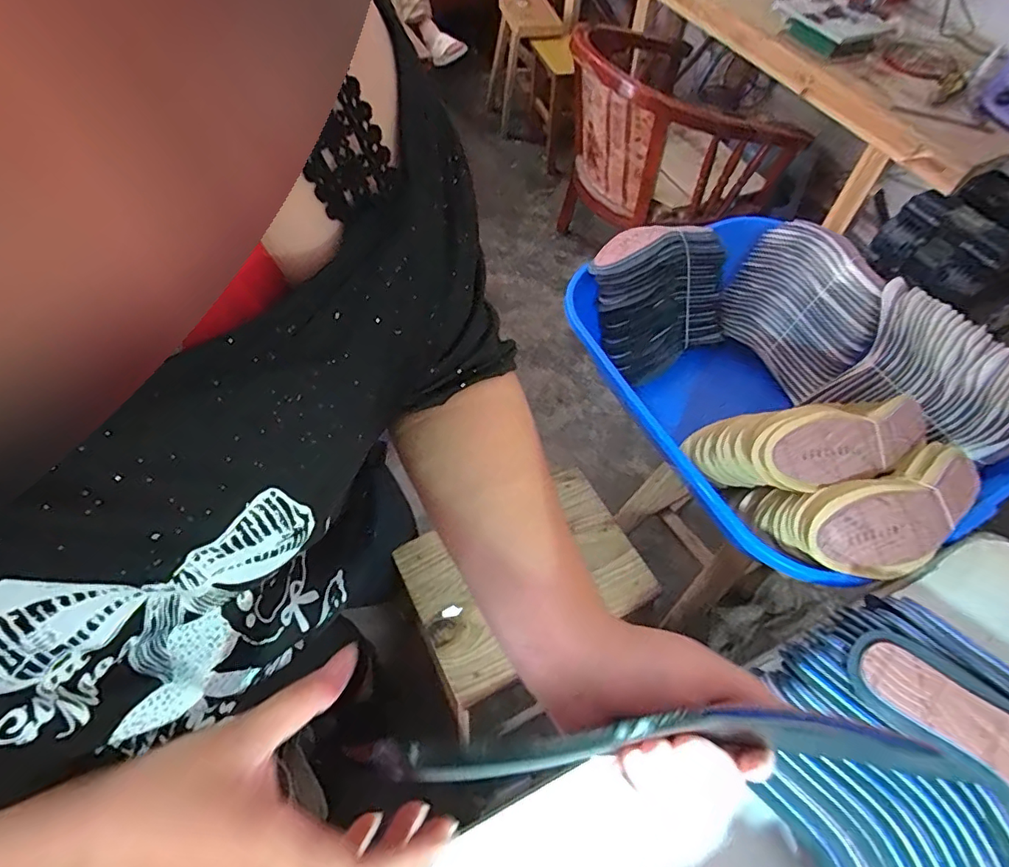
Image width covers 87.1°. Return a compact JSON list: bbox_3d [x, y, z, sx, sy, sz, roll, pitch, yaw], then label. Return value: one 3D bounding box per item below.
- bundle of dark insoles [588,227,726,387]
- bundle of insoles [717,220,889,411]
[{"bbox_3d":[0.272,-0.224,0.922,0.237,0.261,0.092,-28,35,-17],"label":"bundle of dark insoles"},{"bbox_3d":[0.510,-0.218,0.916,0.090,0.239,0.263,-12,55,-36],"label":"bundle of insoles"}]

